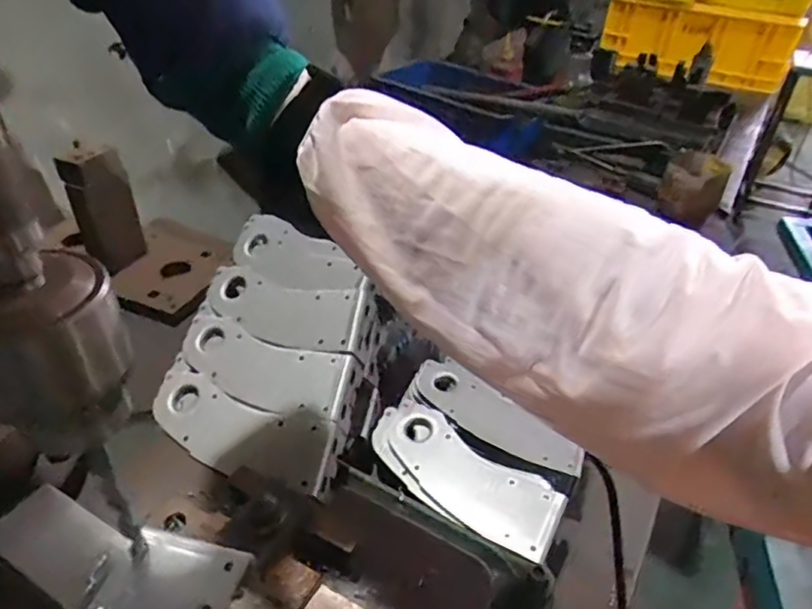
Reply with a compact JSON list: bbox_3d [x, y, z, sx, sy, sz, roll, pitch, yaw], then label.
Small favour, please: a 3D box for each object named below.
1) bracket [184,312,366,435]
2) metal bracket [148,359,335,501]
[{"bbox_3d":[-0.127,0.060,0.538,0.173,0.028,0.067,14,63,20],"label":"bracket"},{"bbox_3d":[-0.140,0.109,0.504,0.177,0.028,0.067,17,60,21],"label":"metal bracket"}]

